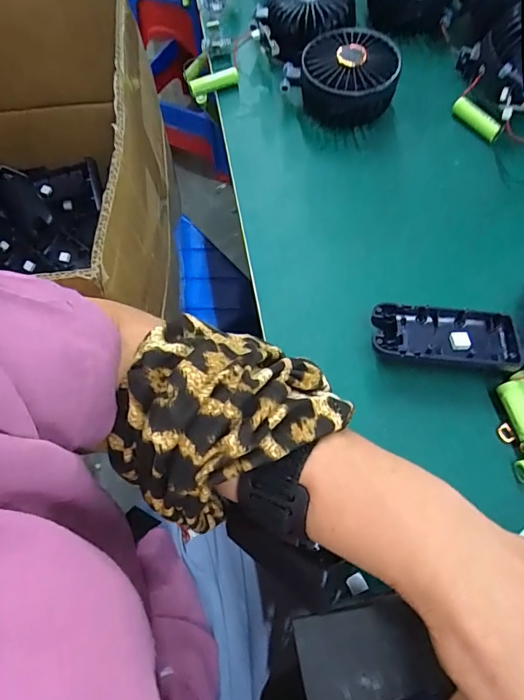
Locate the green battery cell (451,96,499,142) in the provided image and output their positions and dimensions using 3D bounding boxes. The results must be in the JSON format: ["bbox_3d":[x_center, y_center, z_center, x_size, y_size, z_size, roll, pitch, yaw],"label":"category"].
[{"bbox_3d":[0.194,-0.210,0.404,0.014,0.011,0.050,-29,68,-9],"label":"green battery cell"}]

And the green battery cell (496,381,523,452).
[{"bbox_3d":[0.170,0.046,0.291,0.017,0.014,0.049,-14,67,-3],"label":"green battery cell"}]

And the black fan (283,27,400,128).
[{"bbox_3d":[0.078,-0.253,0.410,0.097,0.042,0.082,36,73,17],"label":"black fan"}]

